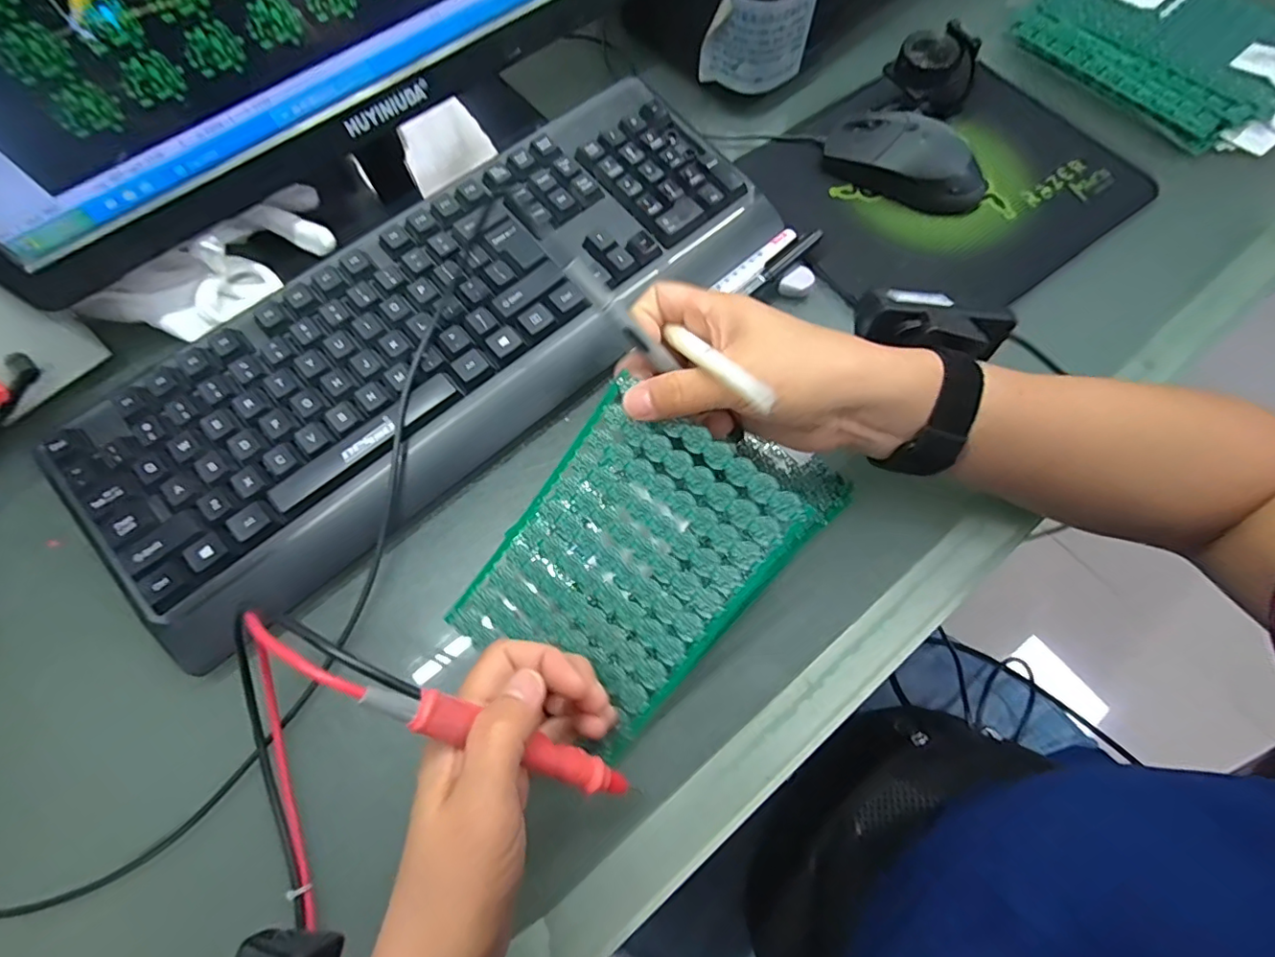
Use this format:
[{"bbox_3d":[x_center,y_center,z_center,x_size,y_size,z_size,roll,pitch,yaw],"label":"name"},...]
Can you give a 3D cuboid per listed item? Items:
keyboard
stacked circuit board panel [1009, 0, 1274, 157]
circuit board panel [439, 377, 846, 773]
[{"bbox_3d":[-0.111,-0.092,0.344,0.437,0.032,0.166,-41,75,-14],"label":"keyboard"},{"bbox_3d":[0.417,-0.335,0.433,0.144,0.029,0.205,-35,72,-12],"label":"stacked circuit board panel"},{"bbox_3d":[-0.001,0.039,0.279,0.117,0.007,0.171,38,99,11],"label":"circuit board panel"}]

